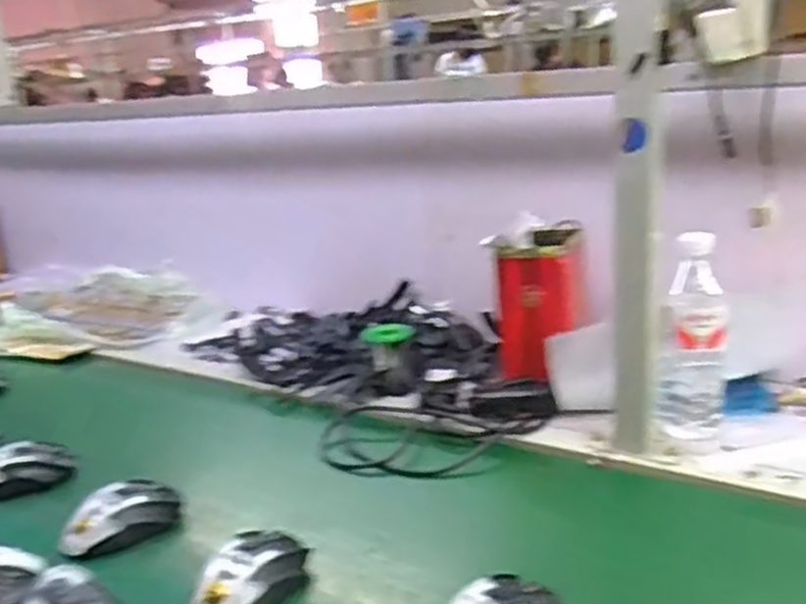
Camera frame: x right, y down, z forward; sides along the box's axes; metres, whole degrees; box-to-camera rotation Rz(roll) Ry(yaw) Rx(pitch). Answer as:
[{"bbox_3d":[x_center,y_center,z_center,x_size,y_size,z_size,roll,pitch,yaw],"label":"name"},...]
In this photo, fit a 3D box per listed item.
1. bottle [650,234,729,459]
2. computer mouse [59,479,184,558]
[{"bbox_3d":[0.311,0.043,0.845,0.068,0.227,0.068,4,18,22],"label":"bottle"},{"bbox_3d":[-0.277,0.211,0.780,0.118,0.040,0.060,-15,21,-35],"label":"computer mouse"}]

